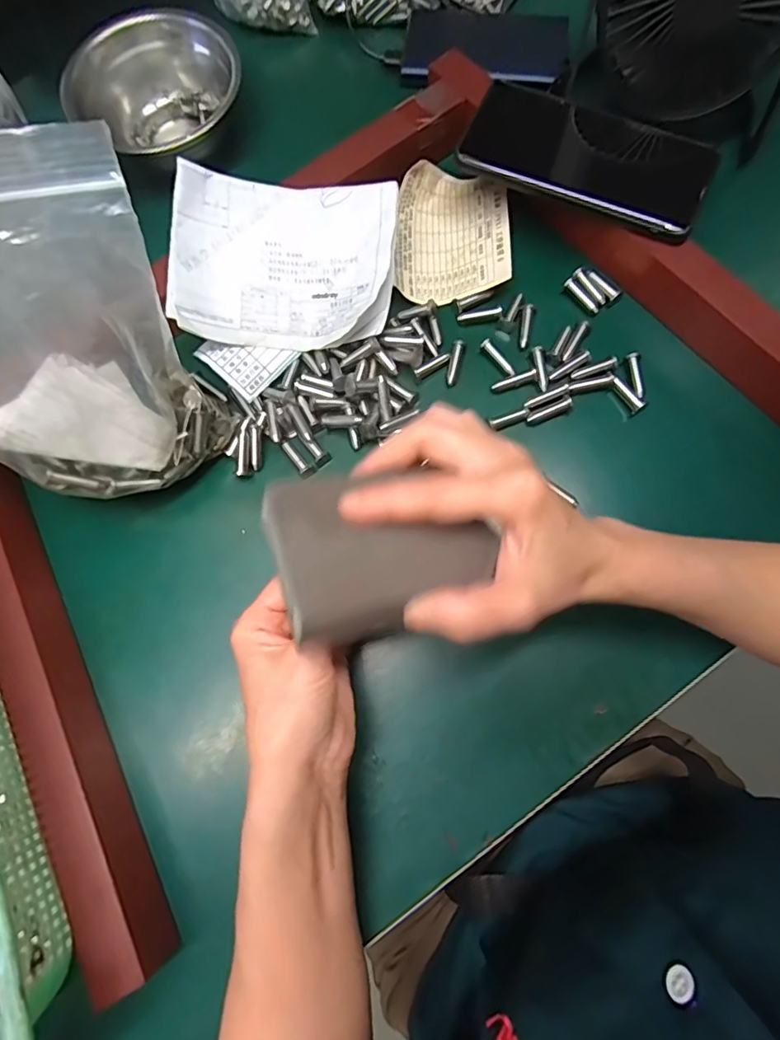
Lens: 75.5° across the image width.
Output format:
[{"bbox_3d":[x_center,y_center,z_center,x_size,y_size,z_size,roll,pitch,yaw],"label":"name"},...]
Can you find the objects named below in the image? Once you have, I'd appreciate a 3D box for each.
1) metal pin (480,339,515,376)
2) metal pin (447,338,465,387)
[{"bbox_3d":[0.075,-0.112,0.346,0.007,0.007,0.031,-38,80,-8],"label":"metal pin"},{"bbox_3d":[0.044,-0.108,0.346,0.008,0.008,0.031,14,78,4],"label":"metal pin"}]

